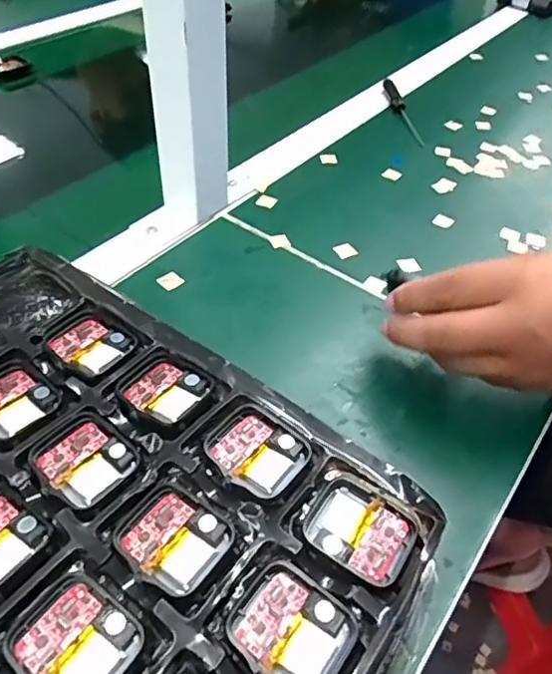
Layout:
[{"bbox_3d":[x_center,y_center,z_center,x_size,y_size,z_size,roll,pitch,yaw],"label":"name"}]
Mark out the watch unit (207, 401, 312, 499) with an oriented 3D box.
[{"bbox_3d":[-0.008,0.051,0.259,0.042,0.004,0.036,32,53,24],"label":"watch unit"}]

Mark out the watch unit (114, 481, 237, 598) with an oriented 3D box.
[{"bbox_3d":[-0.041,0.081,0.232,0.041,0.004,0.038,32,52,24],"label":"watch unit"}]

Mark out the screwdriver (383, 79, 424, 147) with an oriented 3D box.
[{"bbox_3d":[0.145,-0.251,0.638,0.014,0.011,0.117,-10,61,-13],"label":"screwdriver"}]

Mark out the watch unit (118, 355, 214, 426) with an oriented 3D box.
[{"bbox_3d":[-0.055,0.026,0.284,0.041,0.004,0.035,26,50,20],"label":"watch unit"}]

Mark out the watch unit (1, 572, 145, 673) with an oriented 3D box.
[{"bbox_3d":[-0.073,0.109,0.205,0.042,0.005,0.036,31,52,24],"label":"watch unit"}]

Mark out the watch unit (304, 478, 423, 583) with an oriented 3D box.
[{"bbox_3d":[0.036,0.081,0.238,0.043,0.006,0.035,27,51,21],"label":"watch unit"}]

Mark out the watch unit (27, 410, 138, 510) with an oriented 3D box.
[{"bbox_3d":[-0.087,0.054,0.257,0.043,0.004,0.036,34,53,25],"label":"watch unit"}]

